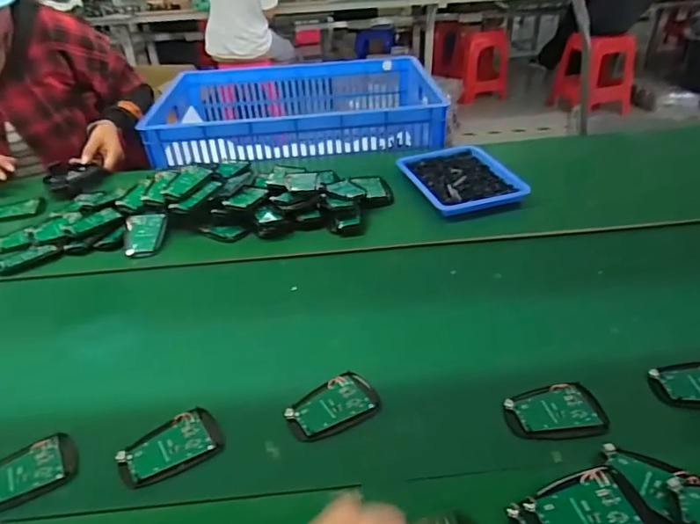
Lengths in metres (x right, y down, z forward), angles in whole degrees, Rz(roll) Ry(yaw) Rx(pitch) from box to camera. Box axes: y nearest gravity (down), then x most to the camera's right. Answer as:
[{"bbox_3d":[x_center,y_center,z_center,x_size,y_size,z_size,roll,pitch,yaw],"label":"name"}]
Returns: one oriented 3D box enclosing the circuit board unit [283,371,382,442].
[{"bbox_3d":[-0.021,0.155,0.549,0.095,0.017,0.062,-17,37,-18],"label":"circuit board unit"}]

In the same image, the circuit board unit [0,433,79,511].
[{"bbox_3d":[-0.320,0.206,0.494,0.096,0.010,0.060,-21,38,-23],"label":"circuit board unit"}]

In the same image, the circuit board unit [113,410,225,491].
[{"bbox_3d":[-0.181,0.187,0.511,0.096,0.010,0.061,-23,39,-26],"label":"circuit board unit"}]

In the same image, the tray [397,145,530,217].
[{"bbox_3d":[0.205,-0.160,0.937,0.184,0.021,0.263,-11,35,-10],"label":"tray"}]

